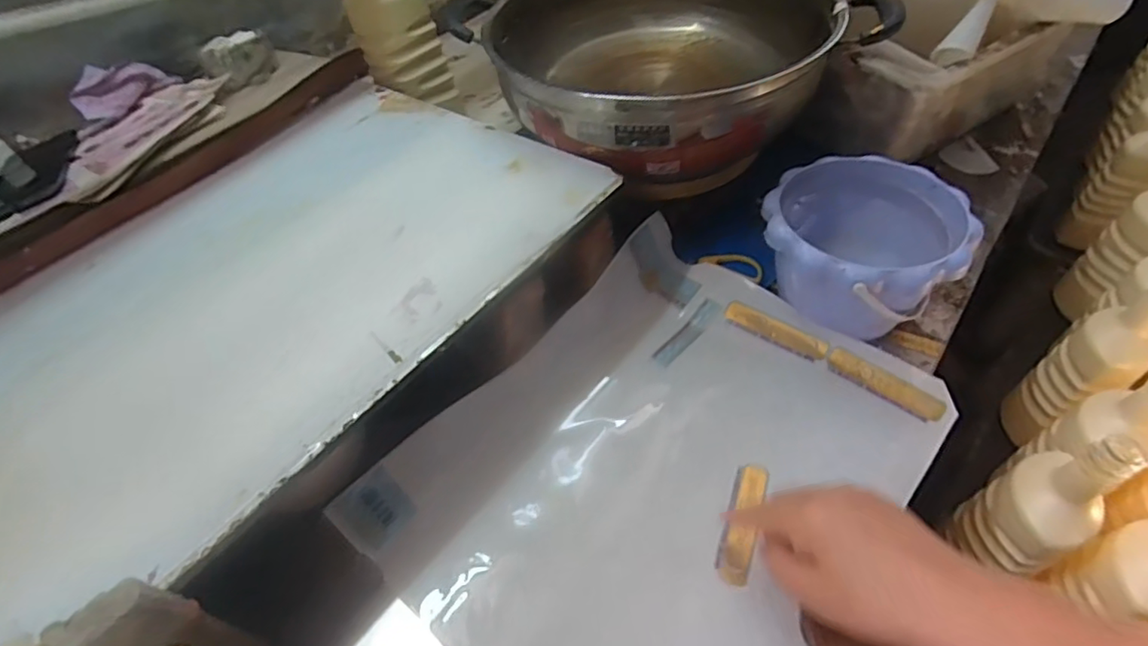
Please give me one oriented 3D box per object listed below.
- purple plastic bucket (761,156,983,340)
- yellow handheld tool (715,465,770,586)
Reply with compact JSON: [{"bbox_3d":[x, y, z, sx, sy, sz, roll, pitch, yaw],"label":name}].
[{"bbox_3d":[0.240,-0.058,0.511,0.155,0.110,0.148,-2,50,2],"label":"purple plastic bucket"},{"bbox_3d":[0.123,0.146,0.432,0.023,0.006,0.091,15,55,15],"label":"yellow handheld tool"}]

